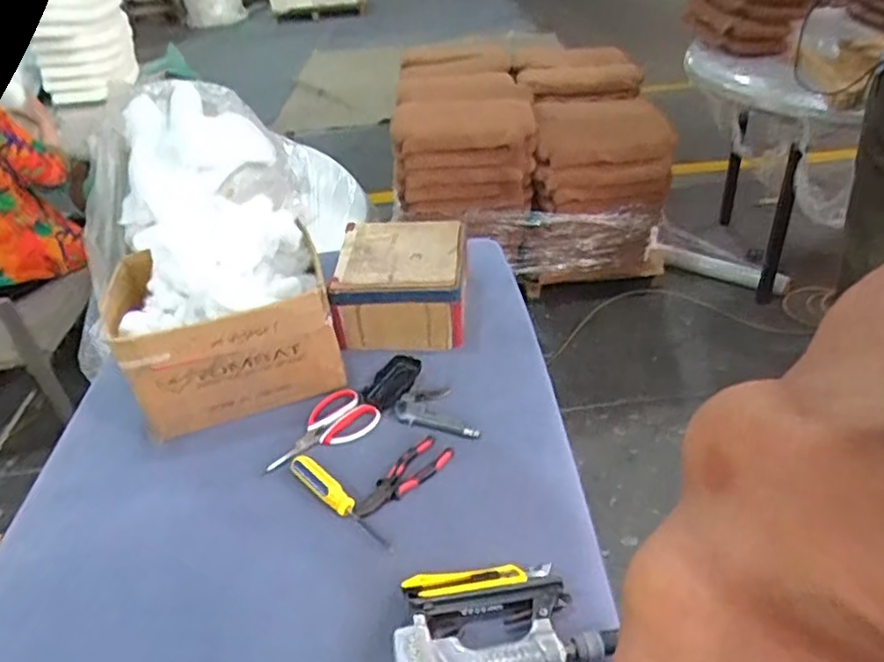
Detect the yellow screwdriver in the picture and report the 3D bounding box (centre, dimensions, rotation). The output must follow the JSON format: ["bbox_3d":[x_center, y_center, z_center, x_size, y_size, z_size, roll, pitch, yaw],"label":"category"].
[{"bbox_3d":[-0.133,0.219,0.844,0.028,0.026,0.189,-33,44,-31],"label":"yellow screwdriver"}]

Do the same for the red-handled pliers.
[{"bbox_3d":[-0.053,0.195,0.875,0.152,0.011,0.052,-34,45,-32],"label":"red-handled pliers"}]

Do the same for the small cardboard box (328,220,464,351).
[{"bbox_3d":[-0.068,-0.082,1.140,0.209,0.137,0.210,-2,37,6],"label":"small cardboard box"}]

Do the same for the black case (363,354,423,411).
[{"bbox_3d":[-0.079,0.075,1.025,0.059,0.021,0.111,20,44,30],"label":"black case"}]

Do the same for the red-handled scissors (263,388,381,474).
[{"bbox_3d":[-0.177,0.148,0.950,0.090,0.020,0.172,26,47,35],"label":"red-handled scissors"}]

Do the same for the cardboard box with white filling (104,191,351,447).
[{"bbox_3d":[-0.336,-0.022,1.009,0.308,0.224,0.243,-15,38,-12],"label":"cardboard box with white filling"}]

